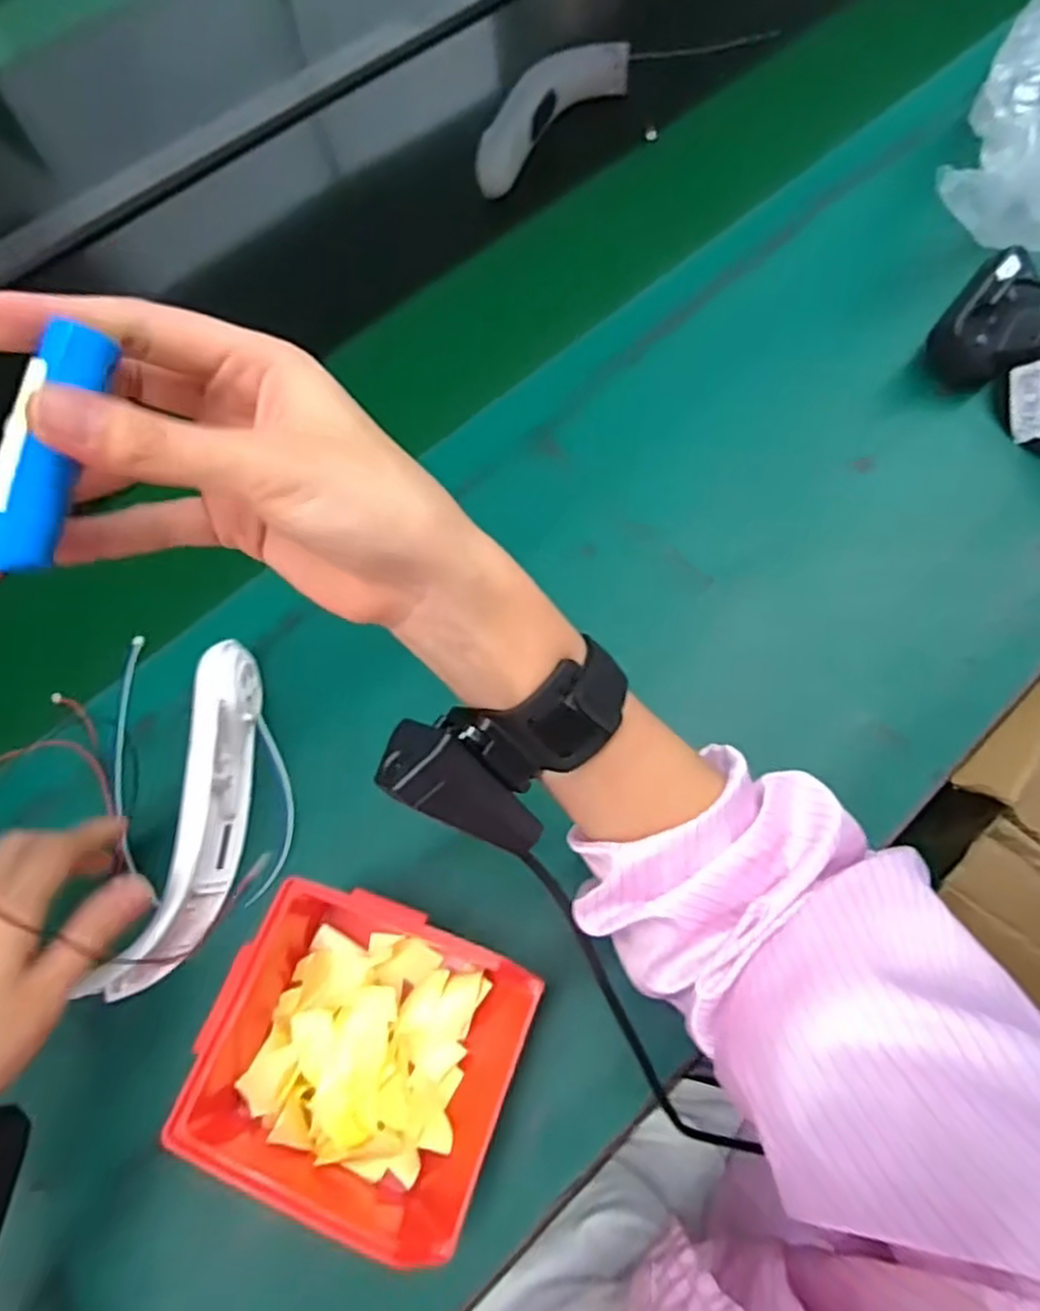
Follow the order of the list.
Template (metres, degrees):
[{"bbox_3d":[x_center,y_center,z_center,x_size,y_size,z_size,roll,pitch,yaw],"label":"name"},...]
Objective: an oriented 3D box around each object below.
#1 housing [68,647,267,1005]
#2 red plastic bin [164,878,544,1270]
[{"bbox_3d":[-0.180,0.087,0.425,0.037,0.060,0.192,8,75,6],"label":"housing"},{"bbox_3d":[-0.072,0.190,0.365,0.136,0.059,0.126,18,69,10],"label":"red plastic bin"}]

